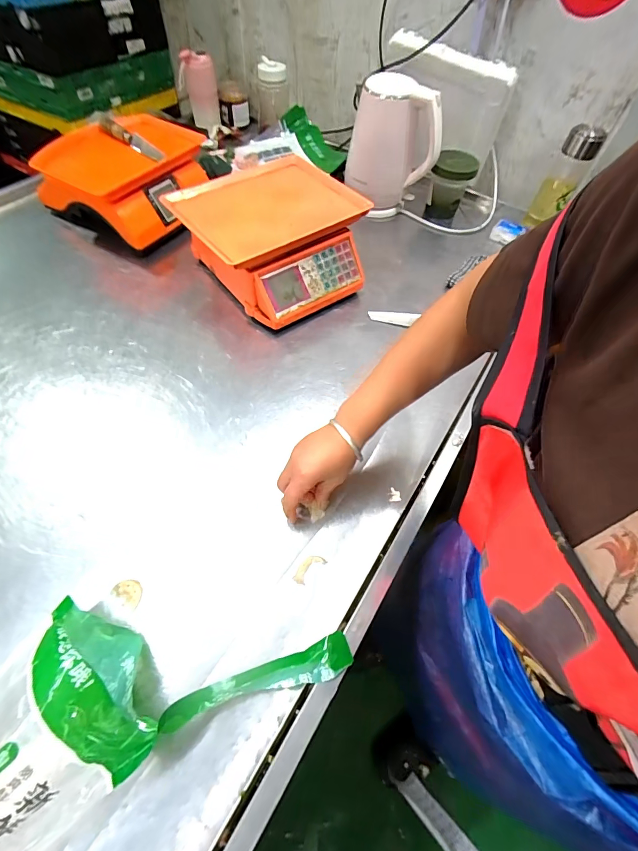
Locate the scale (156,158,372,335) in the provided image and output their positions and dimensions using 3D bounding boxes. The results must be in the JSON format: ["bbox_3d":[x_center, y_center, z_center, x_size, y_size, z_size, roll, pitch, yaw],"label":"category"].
[{"bbox_3d":[-0.076,-0.338,0.682,0.301,0.150,0.296,-29,63,-21],"label":"scale"}]

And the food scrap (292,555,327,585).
[{"bbox_3d":[-0.012,0.170,0.433,0.041,0.004,0.020,-38,67,-25],"label":"food scrap"}]

